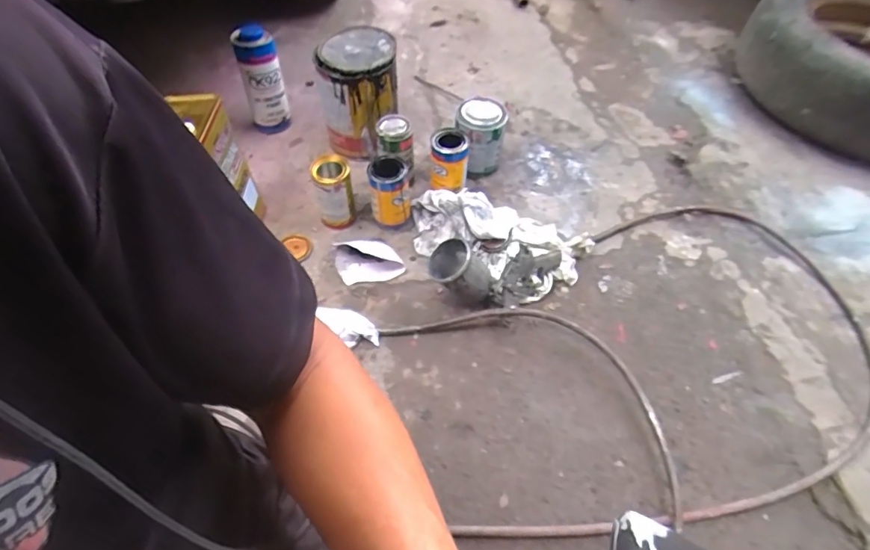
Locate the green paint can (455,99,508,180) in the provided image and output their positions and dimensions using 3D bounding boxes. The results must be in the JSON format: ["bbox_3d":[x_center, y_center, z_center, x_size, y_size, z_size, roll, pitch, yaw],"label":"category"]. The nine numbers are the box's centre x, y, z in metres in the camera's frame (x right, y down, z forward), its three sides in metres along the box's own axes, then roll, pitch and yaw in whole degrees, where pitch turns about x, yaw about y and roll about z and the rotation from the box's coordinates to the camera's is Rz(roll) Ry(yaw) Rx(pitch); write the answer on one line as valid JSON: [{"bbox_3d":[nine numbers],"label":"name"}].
[{"bbox_3d":[0.093,-0.283,1.029,0.099,0.141,0.097,6,55,4],"label":"green paint can"}]

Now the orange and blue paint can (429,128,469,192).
[{"bbox_3d":[0.026,-0.220,0.968,0.069,0.119,0.073,0,54,-1],"label":"orange and blue paint can"}]

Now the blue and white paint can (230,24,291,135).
[{"bbox_3d":[-0.366,-0.407,1.056,0.083,0.219,0.068,-14,56,-10],"label":"blue and white paint can"}]

